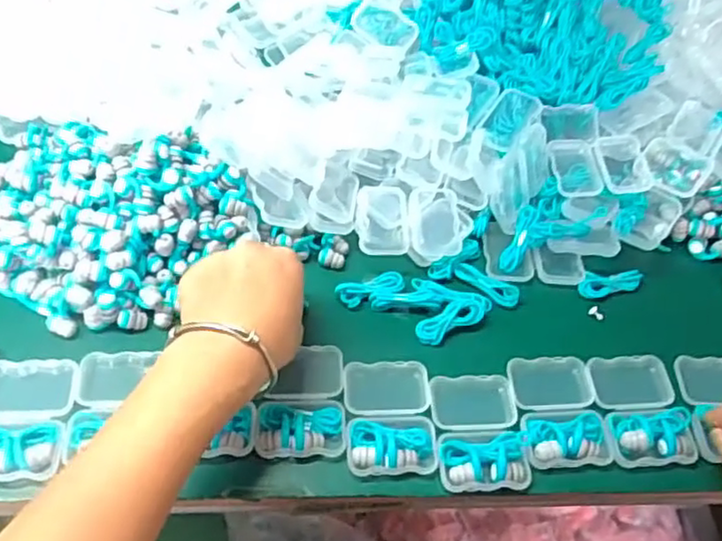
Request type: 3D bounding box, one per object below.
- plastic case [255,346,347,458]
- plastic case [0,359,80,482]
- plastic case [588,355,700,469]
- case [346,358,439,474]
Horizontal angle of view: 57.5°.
[{"bbox_3d":[-0.038,0.081,0.422,0.054,0.011,0.078,2,53,-5],"label":"plastic case"},{"bbox_3d":[-0.205,0.088,0.397,0.055,0.010,0.078,0,53,-6],"label":"plastic case"},{"bbox_3d":[0.187,0.089,0.436,0.058,0.017,0.077,-1,53,-7],"label":"plastic case"},{"bbox_3d":[0.019,0.090,0.417,0.055,0.010,0.075,1,53,-5],"label":"case"}]

